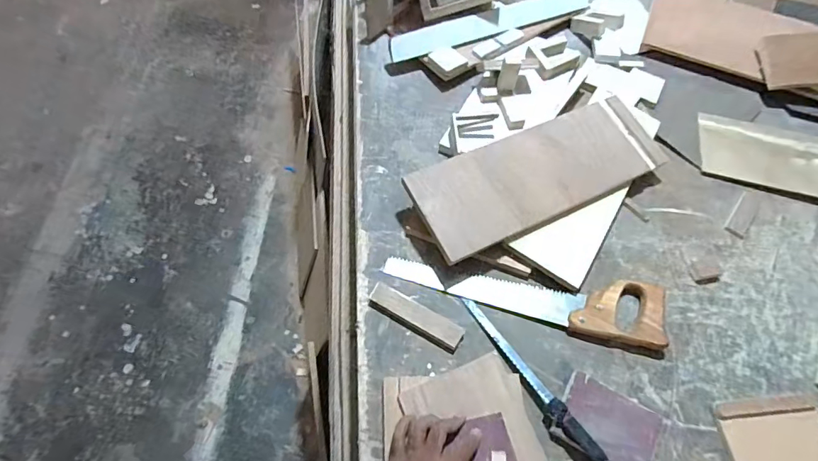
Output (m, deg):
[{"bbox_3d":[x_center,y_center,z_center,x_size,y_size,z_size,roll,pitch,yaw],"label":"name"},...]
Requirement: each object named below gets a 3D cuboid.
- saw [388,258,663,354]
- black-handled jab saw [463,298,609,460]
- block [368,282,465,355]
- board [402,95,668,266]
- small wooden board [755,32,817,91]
[{"bbox_3d":[0.175,0.100,0.707,0.425,0.031,0.095,10,61,1],"label":"saw"},{"bbox_3d":[0.182,0.220,0.633,0.047,0.040,0.328,-35,69,-21],"label":"black-handled jab saw"},{"bbox_3d":[0.010,0.129,0.682,0.146,0.013,0.039,28,63,11],"label":"block"},{"bbox_3d":[0.221,-0.099,0.762,0.444,0.023,0.152,-24,75,-20],"label":"board"},{"bbox_3d":[0.779,-0.341,0.933,0.129,0.009,0.108,-2,92,8],"label":"small wooden board"}]

